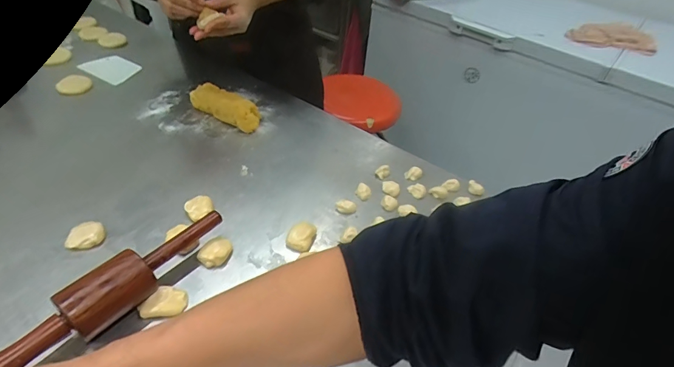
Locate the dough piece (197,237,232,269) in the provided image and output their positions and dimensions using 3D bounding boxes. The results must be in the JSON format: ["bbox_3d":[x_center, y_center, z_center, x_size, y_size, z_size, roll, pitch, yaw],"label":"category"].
[{"bbox_3d":[-0.162,0.093,0.535,0.034,0.024,0.042,21,44,16],"label":"dough piece"}]

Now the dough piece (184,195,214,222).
[{"bbox_3d":[-0.208,0.036,0.596,0.039,0.014,0.039,3,42,-3],"label":"dough piece"}]

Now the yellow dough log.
[{"bbox_3d":[-0.223,-0.156,0.788,0.172,0.050,0.061,26,46,21],"label":"yellow dough log"}]

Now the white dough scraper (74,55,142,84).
[{"bbox_3d":[-0.512,-0.263,0.902,0.138,0.008,0.083,24,51,24],"label":"white dough scraper"}]

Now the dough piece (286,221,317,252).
[{"bbox_3d":[-0.051,0.074,0.575,0.041,0.023,0.047,17,44,13],"label":"dough piece"}]

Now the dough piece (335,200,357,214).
[{"bbox_3d":[0.015,0.036,0.629,0.033,0.013,0.021,7,42,1],"label":"dough piece"}]

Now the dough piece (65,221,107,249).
[{"bbox_3d":[-0.342,0.069,0.541,0.044,0.013,0.043,3,42,-3],"label":"dough piece"}]

